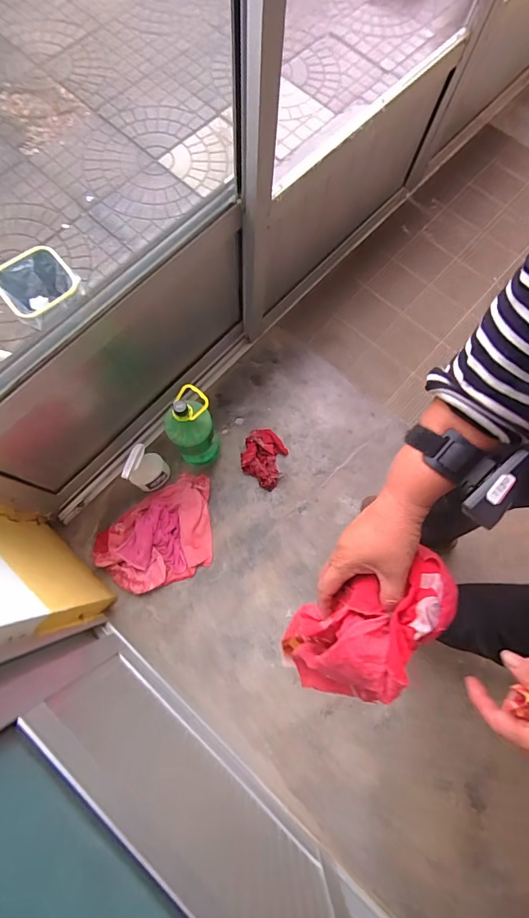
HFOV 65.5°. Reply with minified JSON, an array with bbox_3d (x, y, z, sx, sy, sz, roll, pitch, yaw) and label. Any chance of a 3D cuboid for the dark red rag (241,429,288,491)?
[{"bbox_3d":[-0.003,-0.005,1.147,0.119,0.043,0.163,18,74,5],"label":"dark red rag"}]

